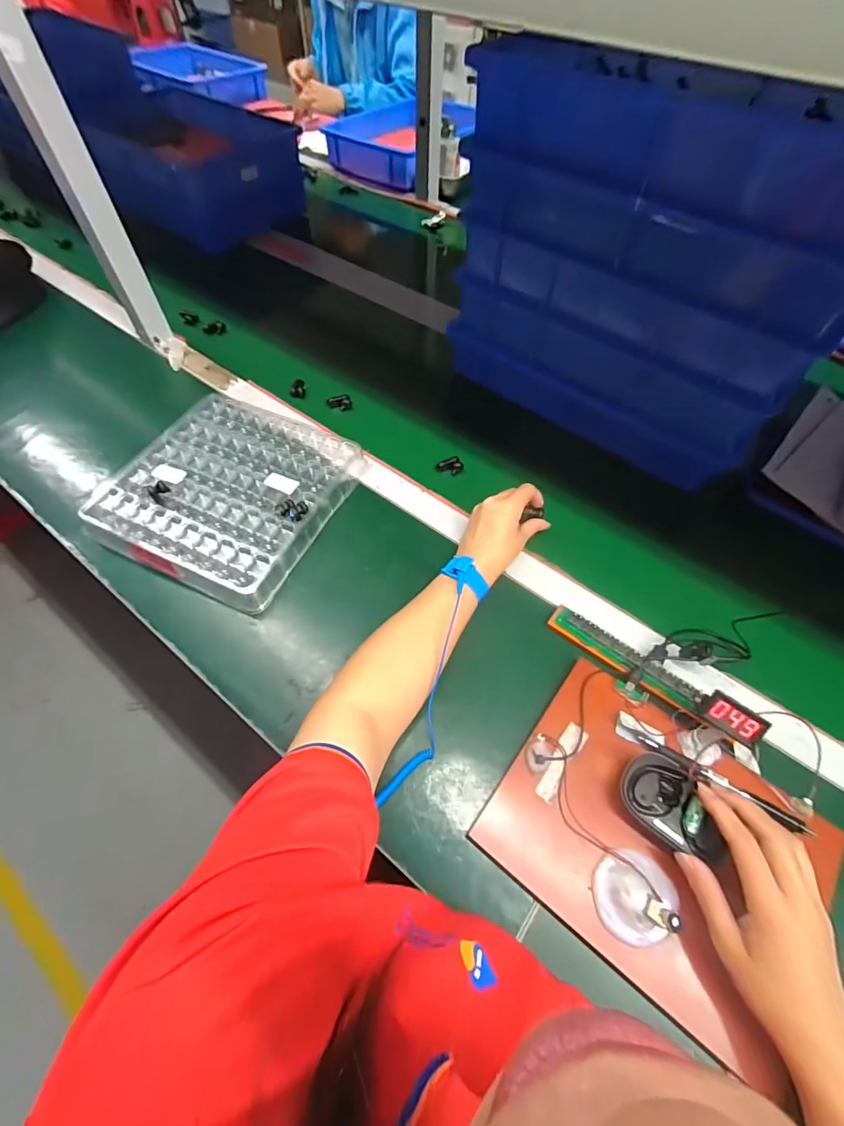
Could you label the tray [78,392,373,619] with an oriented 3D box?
[{"bbox_3d":[-0.250,-0.095,0.587,0.277,0.040,0.263,22,60,11],"label":"tray"}]

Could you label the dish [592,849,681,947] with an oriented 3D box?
[{"bbox_3d":[0.171,0.265,0.360,0.064,0.017,0.059,1,58,-1],"label":"dish"}]

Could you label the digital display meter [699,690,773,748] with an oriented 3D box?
[{"bbox_3d":[0.274,0.136,0.400,0.047,0.013,0.030,38,94,17],"label":"digital display meter"}]

